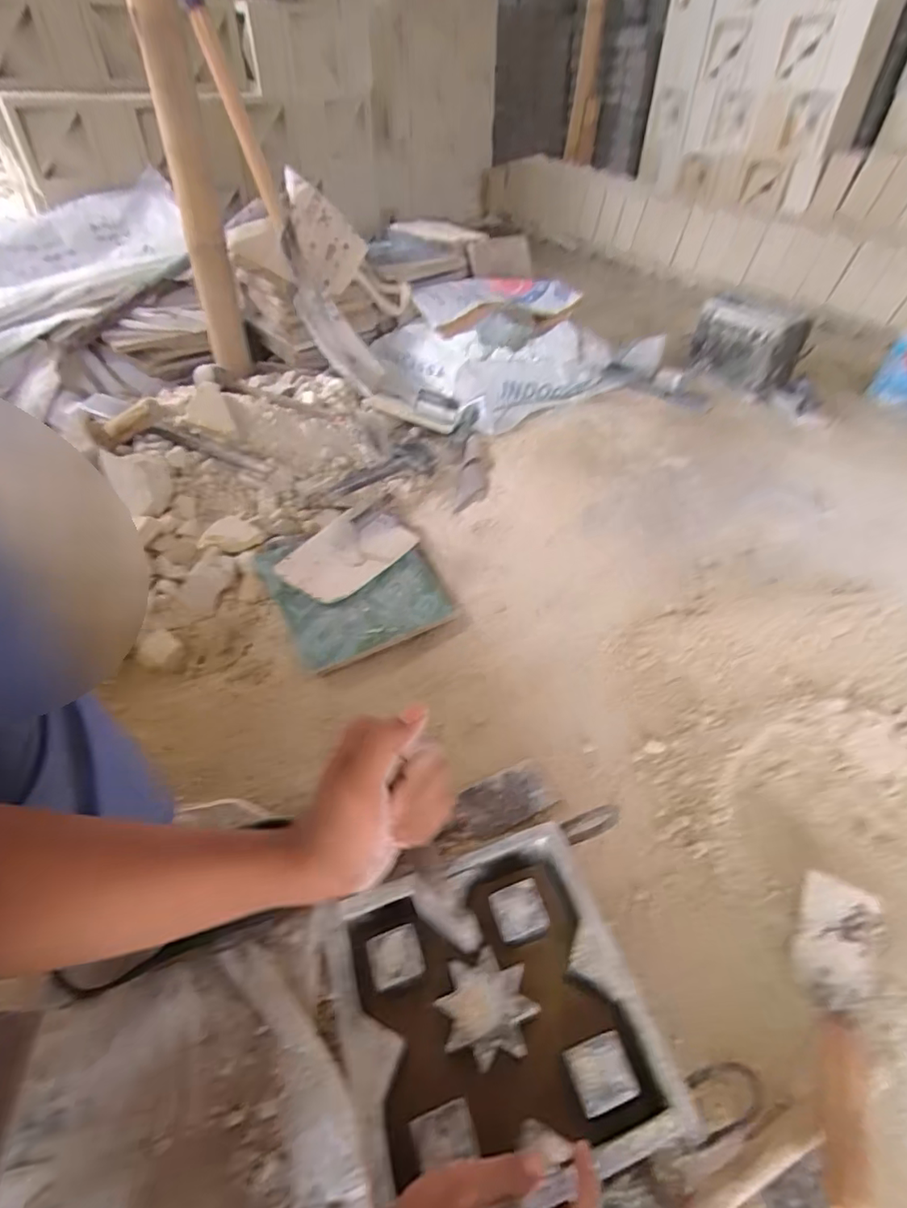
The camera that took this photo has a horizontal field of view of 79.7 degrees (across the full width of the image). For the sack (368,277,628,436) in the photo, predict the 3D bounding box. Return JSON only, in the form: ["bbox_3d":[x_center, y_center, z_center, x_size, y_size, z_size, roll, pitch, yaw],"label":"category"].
[{"bbox_3d":[0.097,-0.700,1.458,0.599,0.234,0.475,-31,52,-26],"label":"sack"}]

